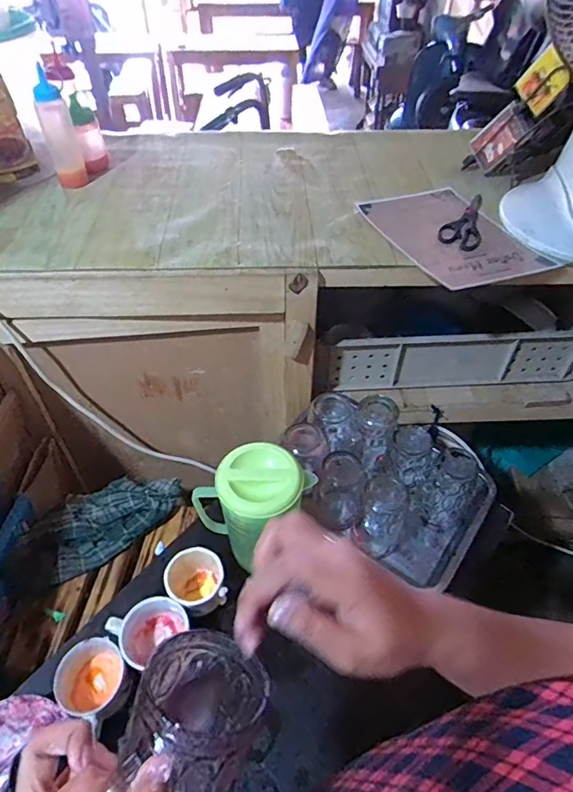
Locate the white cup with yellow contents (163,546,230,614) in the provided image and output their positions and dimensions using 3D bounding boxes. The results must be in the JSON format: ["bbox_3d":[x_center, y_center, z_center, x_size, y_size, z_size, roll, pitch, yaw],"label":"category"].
[{"bbox_3d":[-0.132,0.256,0.677,0.073,0.070,0.077,14,50,10],"label":"white cup with yellow contents"}]

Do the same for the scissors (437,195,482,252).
[{"bbox_3d":[0.322,-0.299,0.834,0.066,0.015,0.193,28,53,23],"label":"scissors"}]

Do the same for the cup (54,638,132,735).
[{"bbox_3d":[-0.236,0.350,0.603,0.084,0.063,0.077,1,49,-1],"label":"cup"}]

